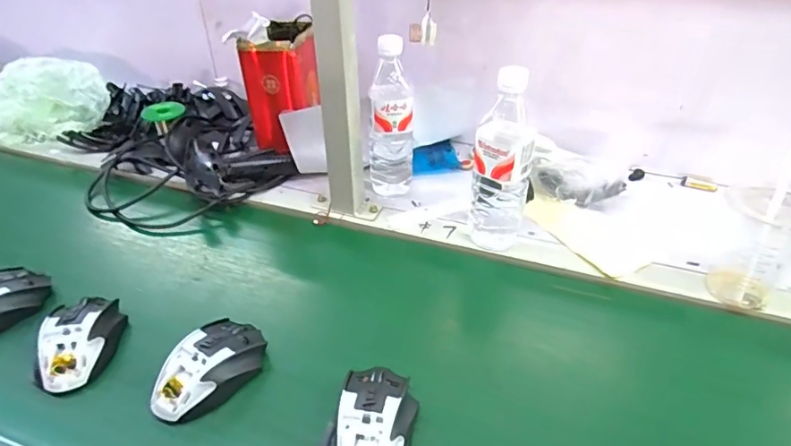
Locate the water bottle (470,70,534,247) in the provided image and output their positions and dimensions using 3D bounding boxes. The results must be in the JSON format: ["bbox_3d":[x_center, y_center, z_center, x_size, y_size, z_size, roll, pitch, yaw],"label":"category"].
[{"bbox_3d":[0.129,-0.069,0.613,0.070,0.224,0.062,7,37,10],"label":"water bottle"}]

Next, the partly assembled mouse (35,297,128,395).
[{"bbox_3d":[-0.324,0.119,0.526,0.069,0.039,0.104,-7,36,-9],"label":"partly assembled mouse"}]

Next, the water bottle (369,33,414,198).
[{"bbox_3d":[-0.006,-0.144,0.718,0.060,0.223,0.055,-2,36,-2],"label":"water bottle"}]

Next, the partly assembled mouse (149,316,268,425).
[{"bbox_3d":[-0.182,0.140,0.496,0.069,0.037,0.118,19,40,25],"label":"partly assembled mouse"}]

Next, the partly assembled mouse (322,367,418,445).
[{"bbox_3d":[-0.020,0.176,0.440,0.069,0.034,0.107,9,37,12],"label":"partly assembled mouse"}]

